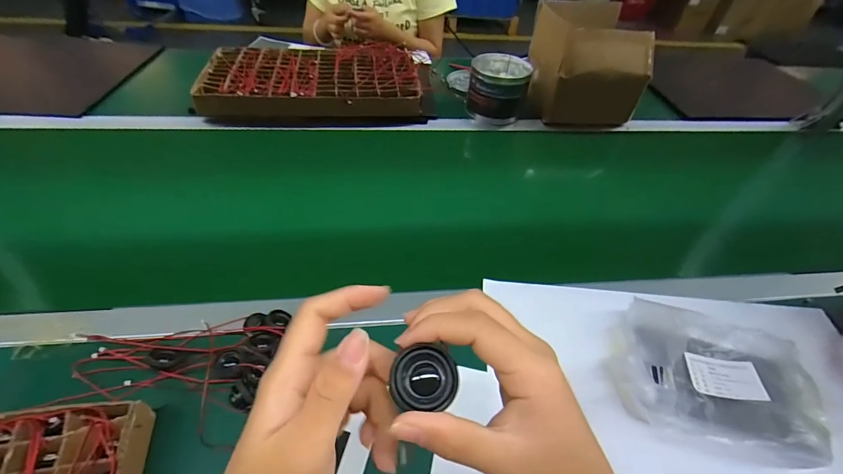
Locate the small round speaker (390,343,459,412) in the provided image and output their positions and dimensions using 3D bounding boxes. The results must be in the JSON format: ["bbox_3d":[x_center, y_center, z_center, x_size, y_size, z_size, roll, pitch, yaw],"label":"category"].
[{"bbox_3d":[0.002,0.067,0.181,0.029,0.013,0.027,-4,69,-3],"label":"small round speaker"}]

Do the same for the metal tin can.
[{"bbox_3d":[0.166,-0.328,0.829,0.119,0.100,0.123,3,47,-3],"label":"metal tin can"}]

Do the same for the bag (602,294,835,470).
[{"bbox_3d":[0.317,0.155,0.424,0.209,0.054,0.165,7,47,1],"label":"bag"}]

